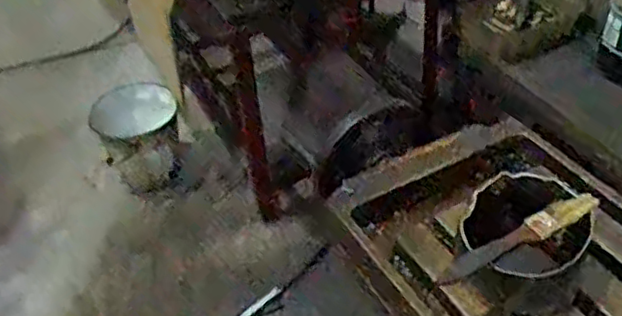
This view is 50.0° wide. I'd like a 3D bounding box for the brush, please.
[{"bbox_3d":[0.169,0.065,0.547,0.145,0.005,0.020,-26,86,-5],"label":"brush"}]

